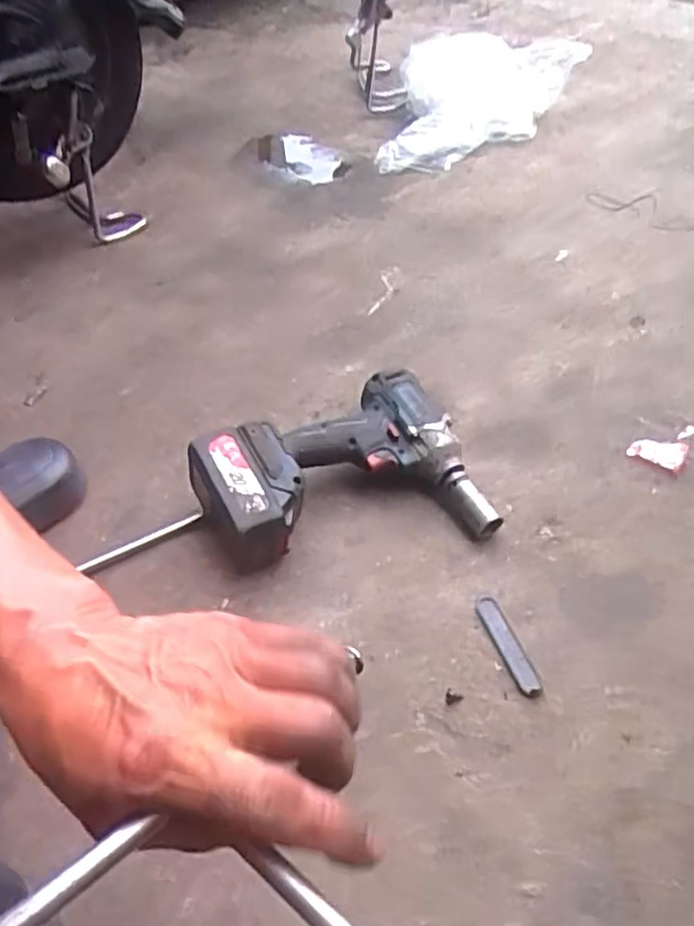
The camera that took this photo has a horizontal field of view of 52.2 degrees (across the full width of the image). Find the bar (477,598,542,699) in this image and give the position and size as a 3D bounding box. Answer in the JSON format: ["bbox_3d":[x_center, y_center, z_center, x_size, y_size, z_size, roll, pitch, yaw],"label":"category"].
[{"bbox_3d":[0.132,0.149,0.578,0.019,0.007,0.089,-17,51,-10],"label":"bar"}]

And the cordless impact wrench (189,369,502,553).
[{"bbox_3d":[-0.012,0.006,0.664,0.253,0.098,0.183,-13,48,-10],"label":"cordless impact wrench"}]

